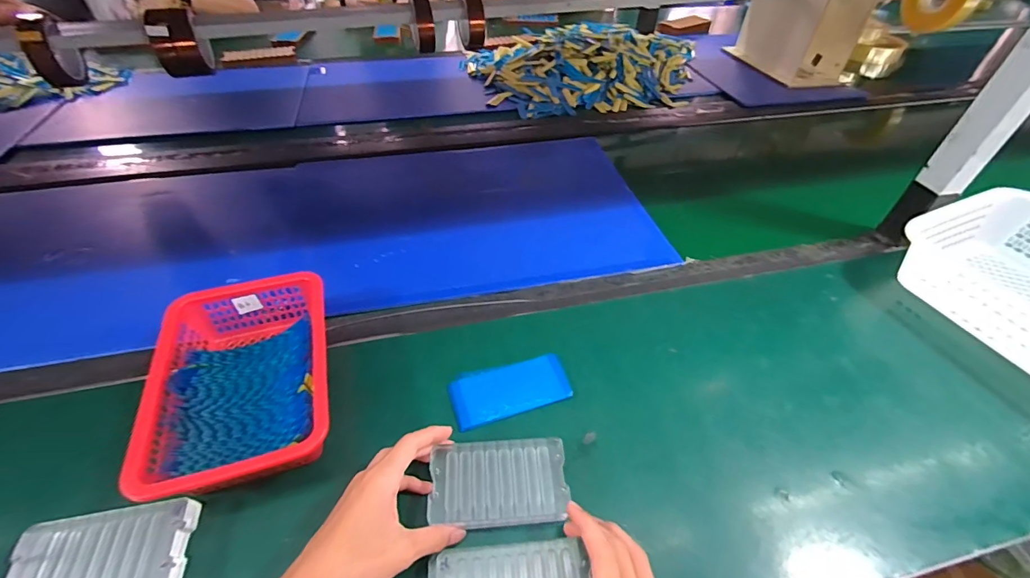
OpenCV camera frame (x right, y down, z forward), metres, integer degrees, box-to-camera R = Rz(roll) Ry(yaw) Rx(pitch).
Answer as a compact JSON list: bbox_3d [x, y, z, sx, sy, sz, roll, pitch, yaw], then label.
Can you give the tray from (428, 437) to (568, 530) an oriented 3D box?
[{"bbox_3d":[-0.014,0.170,0.390,0.118,0.007,0.071,-2,45,-5],"label":"tray"}]

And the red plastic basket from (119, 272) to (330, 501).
[{"bbox_3d":[-0.260,0.090,0.435,0.149,0.067,0.215,-13,47,-15],"label":"red plastic basket"}]

